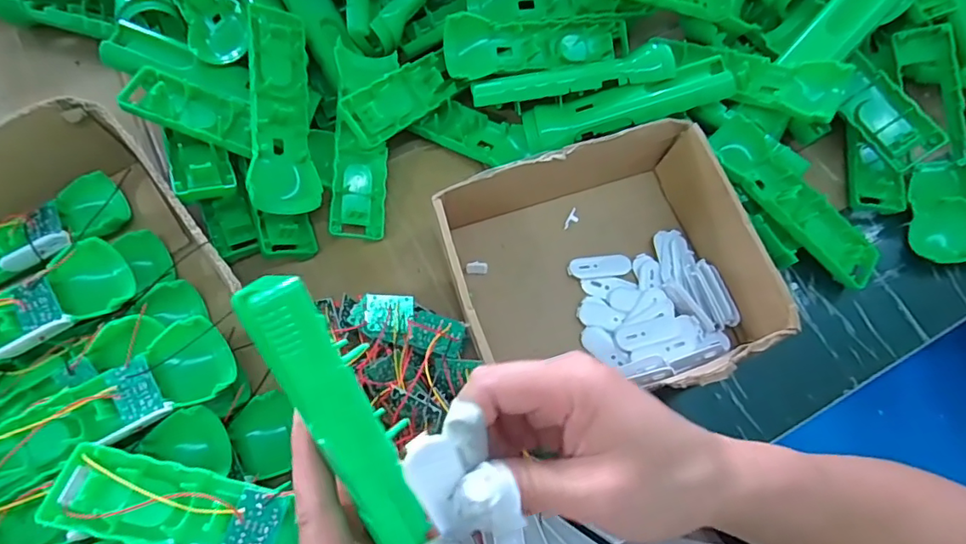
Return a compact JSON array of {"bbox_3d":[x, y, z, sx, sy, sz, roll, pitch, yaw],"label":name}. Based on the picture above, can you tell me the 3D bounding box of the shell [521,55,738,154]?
[{"bbox_3d":[0.112,-0.135,0.427,0.159,0.018,0.039,-13,70,11],"label":"shell"}]

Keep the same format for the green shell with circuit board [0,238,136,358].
[{"bbox_3d":[-0.320,0.036,0.359,0.164,0.037,0.053,-26,72,-10],"label":"green shell with circuit board"}]

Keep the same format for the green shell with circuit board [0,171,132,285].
[{"bbox_3d":[-0.353,-0.016,0.398,0.164,0.029,0.055,-30,72,-11],"label":"green shell with circuit board"}]

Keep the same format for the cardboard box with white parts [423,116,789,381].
[{"bbox_3d":[0.083,-0.002,0.391,0.206,0.071,0.191,-16,72,-7],"label":"cardboard box with white parts"}]

